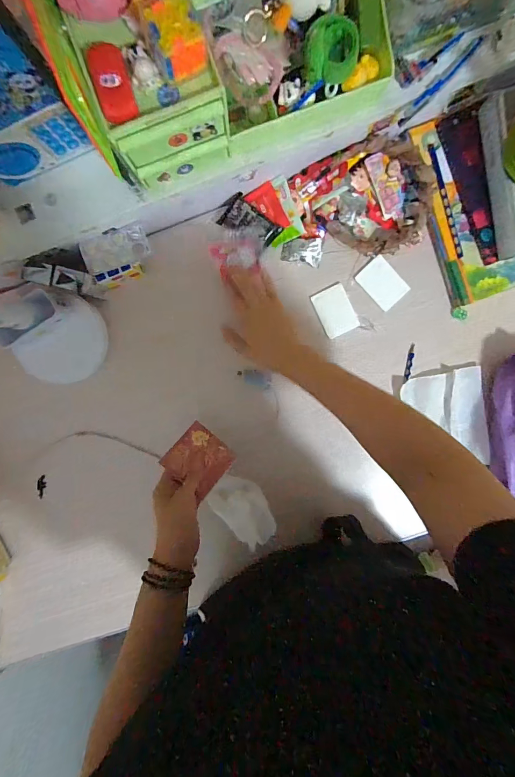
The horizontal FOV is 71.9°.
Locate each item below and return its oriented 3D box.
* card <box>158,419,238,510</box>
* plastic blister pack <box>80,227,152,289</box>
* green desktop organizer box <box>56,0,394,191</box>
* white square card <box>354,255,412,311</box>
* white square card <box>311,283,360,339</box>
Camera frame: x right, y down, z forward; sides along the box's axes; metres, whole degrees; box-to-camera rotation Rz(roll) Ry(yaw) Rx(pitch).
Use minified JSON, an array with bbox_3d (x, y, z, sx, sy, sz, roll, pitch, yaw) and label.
[{"bbox_3d":[-0.083,0.100,0.501,0.081,0.021,0.083,40,56,2],"label":"card"},{"bbox_3d":[-0.192,-0.181,0.497,0.090,0.043,0.074,-21,120,-7],"label":"plastic blister pack"},{"bbox_3d":[-0.023,-0.342,0.319,0.285,0.151,0.173,-20,97,3],"label":"green desktop organizer box"},{"bbox_3d":[0.189,-0.158,0.536,0.072,0.004,0.047,44,104,-8],"label":"white square card"},{"bbox_3d":[0.120,-0.118,0.546,0.050,0.004,0.072,-26,101,7],"label":"white square card"}]

